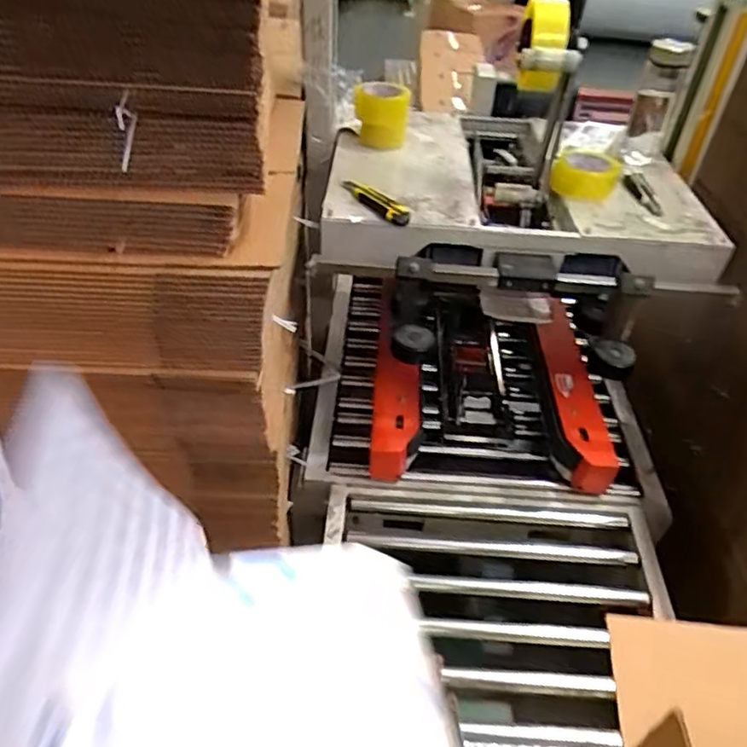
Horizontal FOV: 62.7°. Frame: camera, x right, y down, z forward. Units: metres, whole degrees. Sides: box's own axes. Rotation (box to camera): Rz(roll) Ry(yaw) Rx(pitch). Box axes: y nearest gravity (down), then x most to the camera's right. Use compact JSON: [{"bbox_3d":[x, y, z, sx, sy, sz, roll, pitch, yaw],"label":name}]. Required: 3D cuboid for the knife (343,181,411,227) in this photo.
[{"bbox_3d":[0.008,-0.303,1.077,0.041,0.021,0.174,-21,47,-27],"label":"knife"}]

